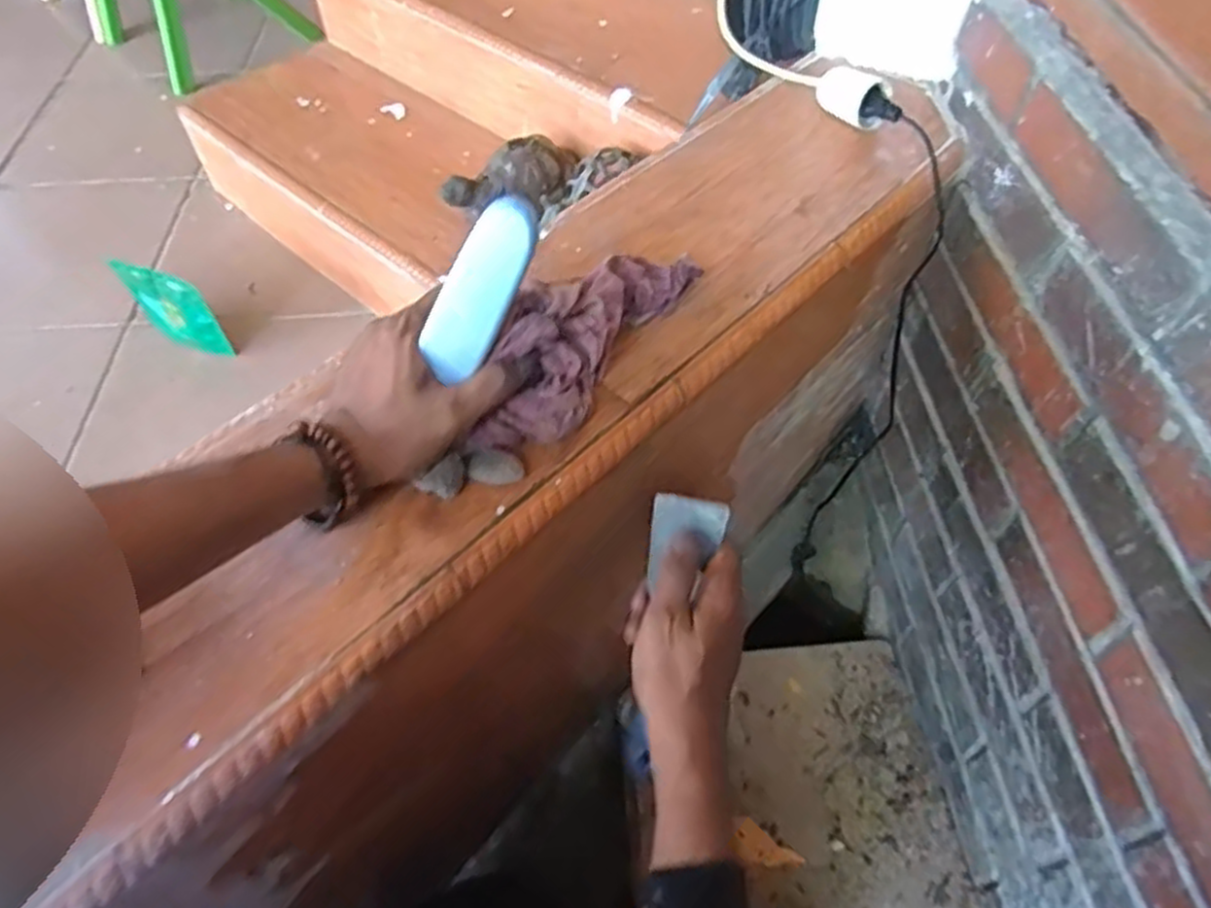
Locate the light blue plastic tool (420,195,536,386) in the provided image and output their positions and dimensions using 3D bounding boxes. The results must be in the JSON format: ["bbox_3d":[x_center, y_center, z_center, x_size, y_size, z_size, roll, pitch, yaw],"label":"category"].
[{"bbox_3d":[-0.067,-0.092,0.420,0.035,0.099,0.023,24,28,-15],"label":"light blue plastic tool"}]

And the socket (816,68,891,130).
[{"bbox_3d":[0.226,-0.331,0.706,0.033,0.038,0.069,-32,60,-21],"label":"socket"}]

